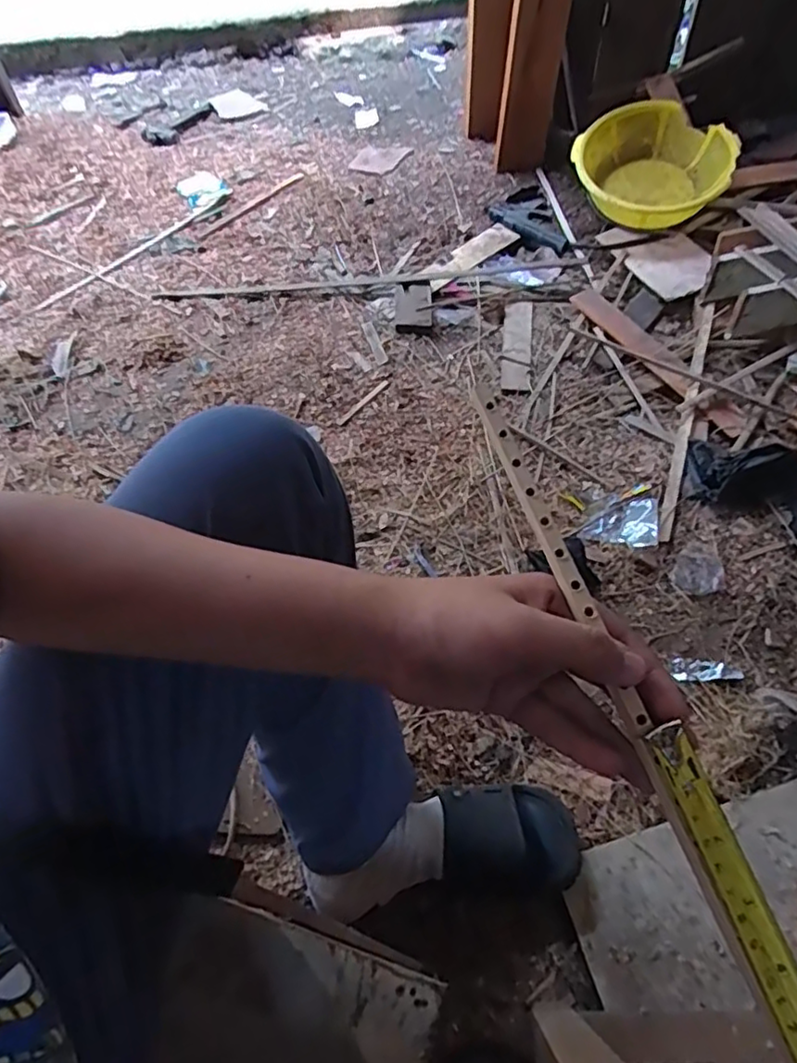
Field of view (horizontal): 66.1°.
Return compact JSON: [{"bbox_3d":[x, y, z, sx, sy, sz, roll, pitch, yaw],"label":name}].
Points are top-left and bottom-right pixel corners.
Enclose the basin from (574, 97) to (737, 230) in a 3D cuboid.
[{"bbox_3d":[0.509,-0.740,1.241,0.304,0.112,0.260,19,61,13],"label":"basin"}]

